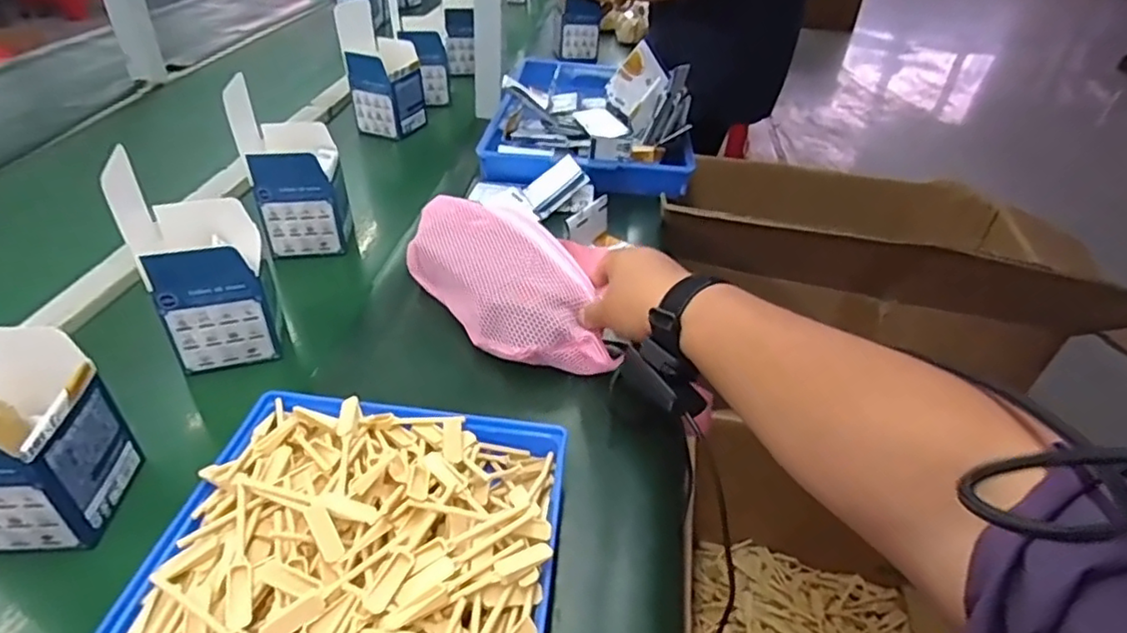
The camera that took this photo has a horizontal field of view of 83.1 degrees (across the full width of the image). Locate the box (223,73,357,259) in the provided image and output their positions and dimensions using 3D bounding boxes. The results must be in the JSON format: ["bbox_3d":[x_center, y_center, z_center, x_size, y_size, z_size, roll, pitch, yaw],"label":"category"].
[{"bbox_3d":[-0.298,-0.152,0.707,0.099,0.175,0.091,-2,39,-9],"label":"box"}]

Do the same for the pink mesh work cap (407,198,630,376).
[{"bbox_3d":[-0.054,-0.042,0.626,0.124,0.063,0.288,-23,48,-31],"label":"pink mesh work cap"}]

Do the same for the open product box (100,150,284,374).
[{"bbox_3d":[-0.311,-0.041,0.557,0.092,0.182,0.097,-9,40,-17],"label":"open product box"}]

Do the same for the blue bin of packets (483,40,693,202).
[{"bbox_3d":[0.035,-0.283,0.893,0.278,0.117,0.232,4,38,-1],"label":"blue bin of packets"}]

